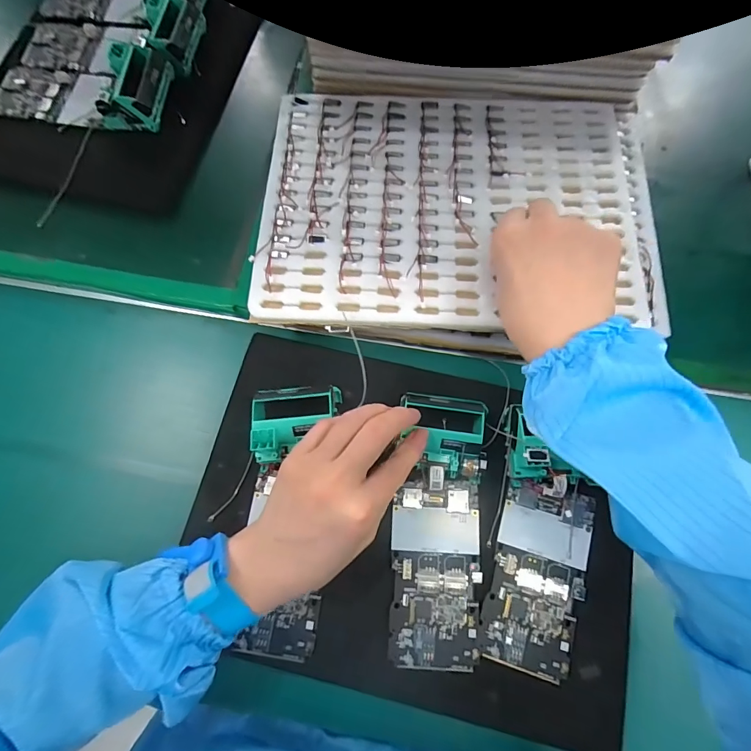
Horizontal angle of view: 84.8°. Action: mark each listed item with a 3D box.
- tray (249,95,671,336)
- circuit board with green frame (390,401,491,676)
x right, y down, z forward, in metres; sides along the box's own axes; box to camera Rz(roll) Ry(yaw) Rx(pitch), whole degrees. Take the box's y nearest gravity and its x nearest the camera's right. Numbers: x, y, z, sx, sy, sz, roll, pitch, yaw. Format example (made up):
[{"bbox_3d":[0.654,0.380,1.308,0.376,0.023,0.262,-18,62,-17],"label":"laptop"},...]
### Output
[{"bbox_3d":[0.073,-0.147,0.353,0.330,0.015,0.227,2,77,0],"label":"tray"},{"bbox_3d":[0.048,0.114,0.313,0.066,0.024,0.194,6,83,1],"label":"circuit board with green frame"}]

